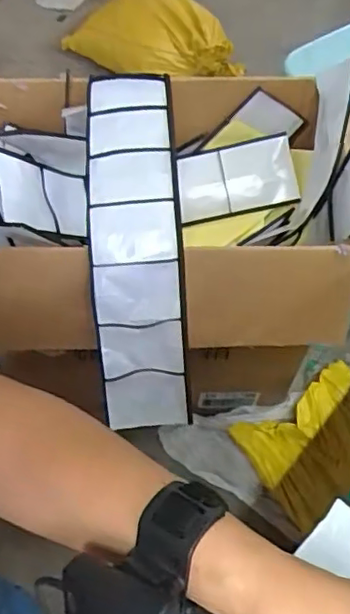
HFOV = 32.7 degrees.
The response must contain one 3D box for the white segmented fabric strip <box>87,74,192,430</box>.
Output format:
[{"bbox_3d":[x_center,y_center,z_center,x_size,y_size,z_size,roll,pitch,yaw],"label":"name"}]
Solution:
[{"bbox_3d":[-0.045,-0.078,0.658,0.097,0.069,0.415,-3,81,-3],"label":"white segmented fabric strip"}]

